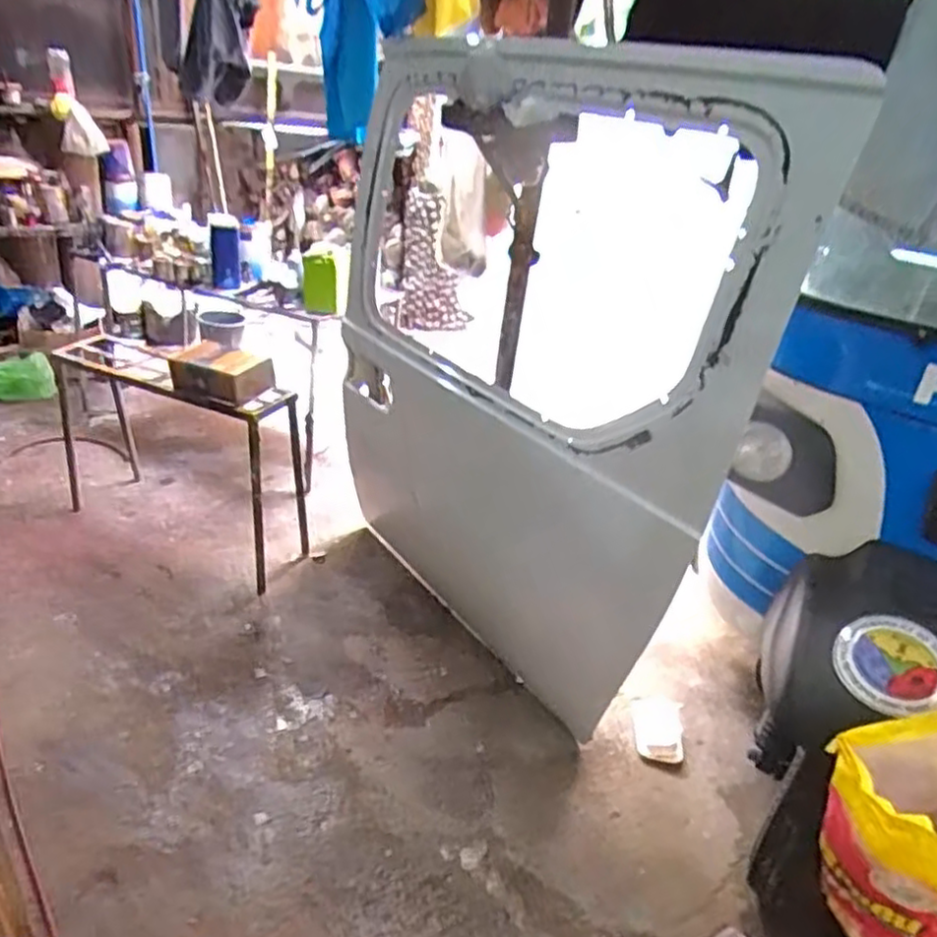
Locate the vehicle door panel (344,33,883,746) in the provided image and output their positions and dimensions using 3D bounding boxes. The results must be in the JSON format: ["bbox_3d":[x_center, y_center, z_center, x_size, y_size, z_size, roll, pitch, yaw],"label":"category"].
[{"bbox_3d":[0.020,-0.214,1.821,0.259,1.503,1.468,-16,36,-35],"label":"vehicle door panel"}]

